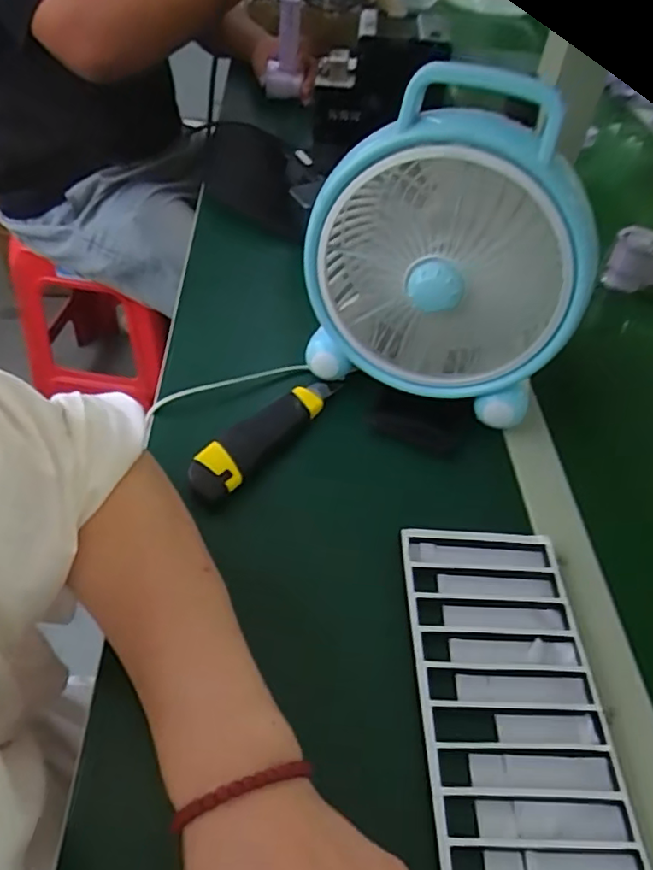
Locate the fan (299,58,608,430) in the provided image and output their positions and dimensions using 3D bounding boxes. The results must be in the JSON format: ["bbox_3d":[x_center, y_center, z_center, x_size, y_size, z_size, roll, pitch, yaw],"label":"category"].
[{"bbox_3d":[0.090,-0.132,0.479,0.204,0.243,0.100,22,49,14],"label":"fan"}]

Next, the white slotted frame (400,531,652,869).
[{"bbox_3d":[0.113,0.206,0.338,0.106,0.009,0.348,2,48,-4],"label":"white slotted frame"}]

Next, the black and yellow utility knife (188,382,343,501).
[{"bbox_3d":[-0.052,-0.006,0.507,0.042,0.022,0.156,30,52,19],"label":"black and yellow utility knife"}]

